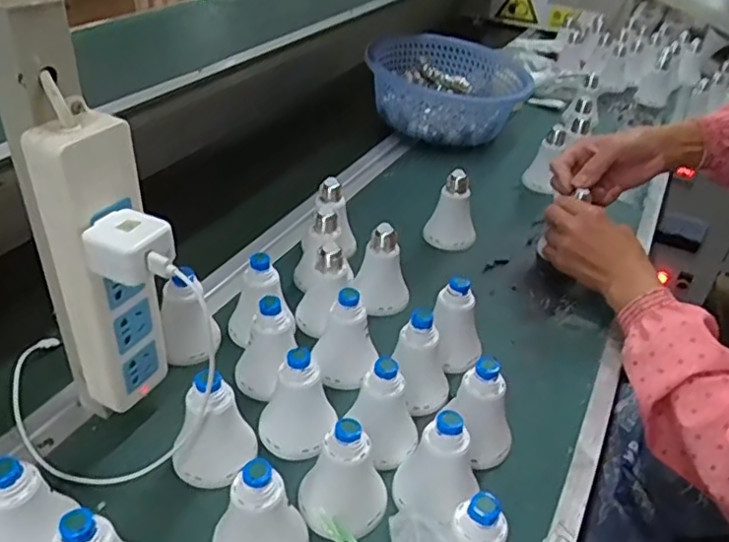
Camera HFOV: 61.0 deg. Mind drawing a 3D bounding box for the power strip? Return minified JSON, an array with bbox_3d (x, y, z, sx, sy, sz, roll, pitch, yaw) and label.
[{"bbox_3d":[-0.175,0.002,0.428,0.033,0.218,0.057,24,40,24],"label":"power strip"}]

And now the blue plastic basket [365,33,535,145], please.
[{"bbox_3d":[0.134,-0.315,1.066,0.271,0.108,0.246,-3,37,-11],"label":"blue plastic basket"}]

